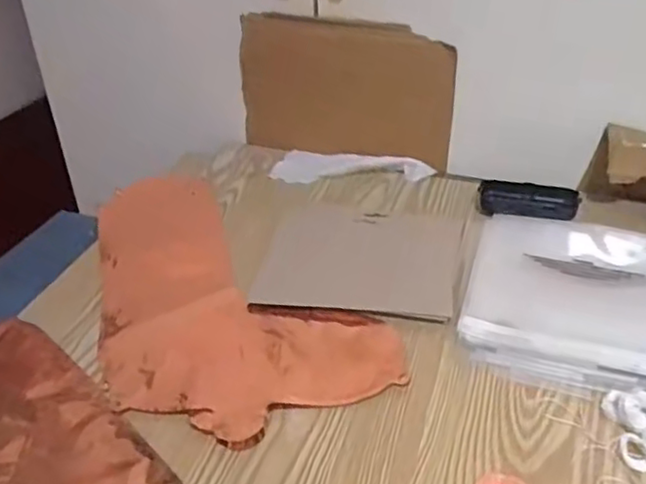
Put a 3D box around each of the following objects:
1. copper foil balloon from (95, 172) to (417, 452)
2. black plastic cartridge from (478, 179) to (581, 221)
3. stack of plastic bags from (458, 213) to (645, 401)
[{"bbox_3d":[-0.132,0.043,0.656,0.221,0.014,0.425,-24,39,-29],"label":"copper foil balloon"},{"bbox_3d":[0.234,-0.047,0.763,0.110,0.016,0.058,10,36,18],"label":"black plastic cartridge"},{"bbox_3d":[0.248,0.046,0.627,0.208,0.017,0.253,11,36,19],"label":"stack of plastic bags"}]

